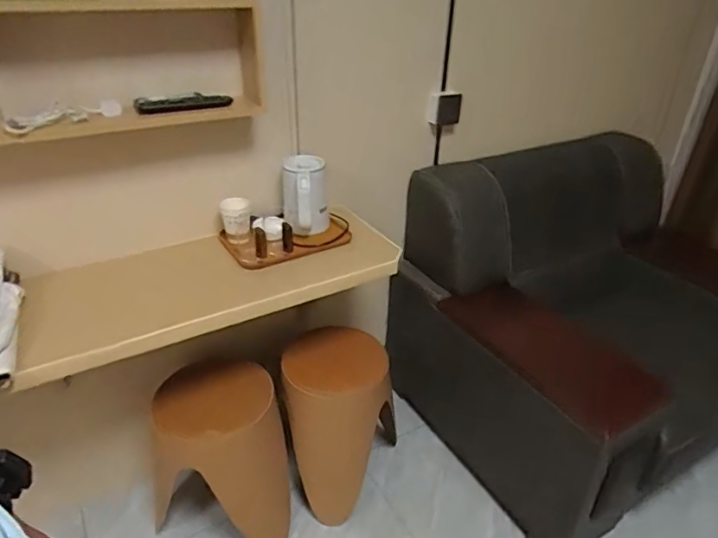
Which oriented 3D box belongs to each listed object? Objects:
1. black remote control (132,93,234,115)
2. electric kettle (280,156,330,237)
[{"bbox_3d":[-0.380,-0.360,1.127,0.199,0.029,0.029,-9,33,-17],"label":"black remote control"},{"bbox_3d":[-0.136,-0.181,1.326,0.118,0.183,0.106,-1,31,-5],"label":"electric kettle"}]

